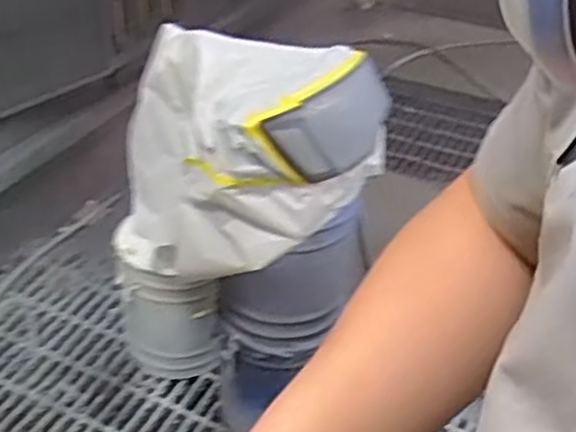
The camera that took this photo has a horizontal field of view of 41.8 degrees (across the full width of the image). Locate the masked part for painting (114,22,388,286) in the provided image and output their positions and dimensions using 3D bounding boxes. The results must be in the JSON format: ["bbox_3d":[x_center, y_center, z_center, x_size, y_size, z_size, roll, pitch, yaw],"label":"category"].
[{"bbox_3d":[-0.071,-0.106,1.352,0.423,0.380,0.306,15,37,17],"label":"masked part for painting"}]

